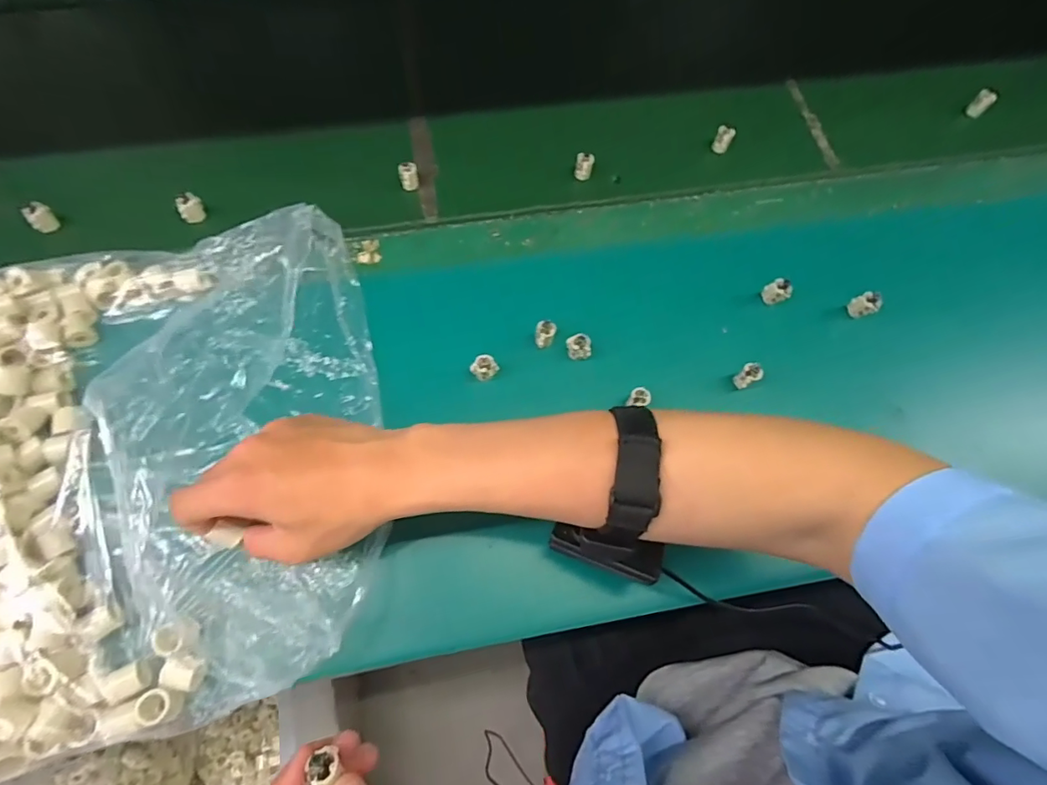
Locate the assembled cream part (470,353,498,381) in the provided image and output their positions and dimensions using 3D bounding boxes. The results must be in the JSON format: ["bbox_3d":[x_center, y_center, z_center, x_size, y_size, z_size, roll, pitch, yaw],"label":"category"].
[{"bbox_3d":[-0.030,-0.020,0.392,0.019,0.016,0.014,-40,73,-16],"label":"assembled cream part"}]

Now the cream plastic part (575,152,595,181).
[{"bbox_3d":[0.058,-0.217,0.488,0.016,0.023,0.013,11,67,4],"label":"cream plastic part"}]

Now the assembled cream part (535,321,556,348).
[{"bbox_3d":[0.018,-0.047,0.407,0.016,0.016,0.016,0,67,-1],"label":"assembled cream part"}]

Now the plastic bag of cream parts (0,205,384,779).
[{"bbox_3d":[-0.315,0.051,0.338,0.410,0.075,0.342,-13,68,-6],"label":"plastic bag of cream parts"}]

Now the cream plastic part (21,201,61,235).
[{"bbox_3d":[-0.424,-0.155,0.443,0.018,0.016,0.022,-36,72,-14],"label":"cream plastic part"}]

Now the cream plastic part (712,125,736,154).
[{"bbox_3d":[0.201,-0.254,0.511,0.017,0.023,0.014,25,69,9],"label":"cream plastic part"}]

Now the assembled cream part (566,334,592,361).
[{"bbox_3d":[0.044,-0.036,0.405,0.018,0.017,0.015,-8,68,-4],"label":"assembled cream part"}]

